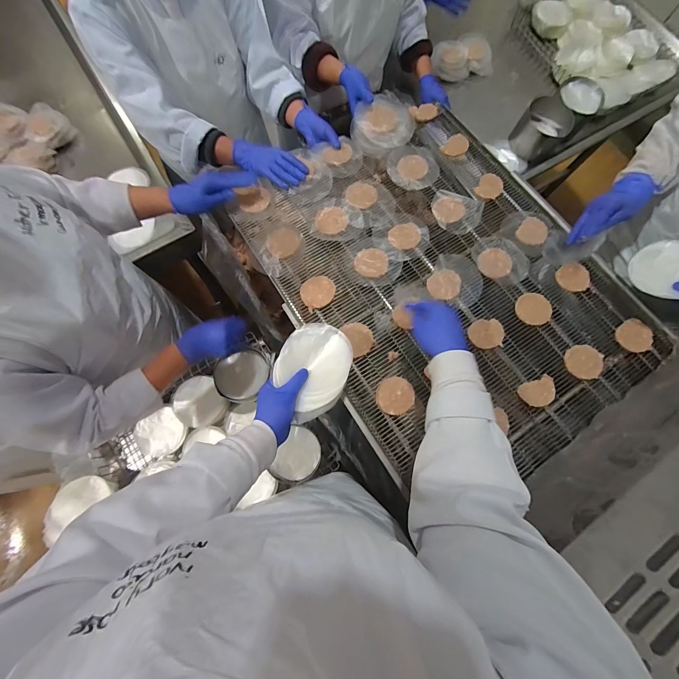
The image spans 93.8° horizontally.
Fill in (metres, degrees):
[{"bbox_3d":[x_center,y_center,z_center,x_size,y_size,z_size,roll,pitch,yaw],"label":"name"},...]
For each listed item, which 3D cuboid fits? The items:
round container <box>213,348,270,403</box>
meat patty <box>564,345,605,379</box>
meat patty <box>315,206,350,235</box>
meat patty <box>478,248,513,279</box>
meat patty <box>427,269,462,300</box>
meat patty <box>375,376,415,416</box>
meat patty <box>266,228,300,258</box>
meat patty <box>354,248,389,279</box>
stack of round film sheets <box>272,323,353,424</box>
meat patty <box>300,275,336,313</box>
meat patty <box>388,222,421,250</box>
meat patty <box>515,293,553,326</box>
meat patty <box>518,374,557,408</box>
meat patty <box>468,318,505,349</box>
[{"bbox_3d":[-0.264,0.095,0.858,0.123,0.047,0.140,29,77,5],"label":"round container"},{"bbox_3d":[0.478,0.043,0.620,0.072,0.011,0.066,11,76,1],"label":"meat patty"},{"bbox_3d":[-0.016,-0.264,0.703,0.071,0.004,0.063,-22,78,-7],"label":"meat patty"},{"bbox_3d":[0.332,-0.164,0.677,0.066,0.007,0.074,44,78,9],"label":"meat patty"},{"bbox_3d":[0.220,-0.115,0.663,0.074,0.005,0.064,-29,79,-9],"label":"meat patty"},{"bbox_3d":[0.104,0.105,0.596,0.068,0.010,0.068,0,76,-2],"label":"meat patty"},{"bbox_3d":[-0.123,-0.209,0.687,0.067,0.007,0.067,0,76,-2],"label":"meat patty"},{"bbox_3d":[0.069,-0.164,0.675,0.069,0.006,0.068,0,76,-2],"label":"meat patty"},{"bbox_3d":[-0.047,0.050,0.535,0.120,0.020,0.162,21,76,3],"label":"stack of round film sheets"},{"bbox_3d":[-0.045,-0.100,0.655,0.070,0.007,0.069,-30,79,-9],"label":"meat patty"},{"bbox_3d":[0.145,-0.226,0.694,0.071,0.007,0.065,0,76,-2],"label":"meat patty"},{"bbox_3d":[0.396,-0.062,0.648,0.065,0.011,0.065,0,76,-2],"label":"meat patty"},{"bbox_3d":[0.376,0.101,0.597,0.067,0.016,0.049,-20,77,-7],"label":"meat patty"},{"bbox_3d":[0.294,-0.012,0.633,0.068,0.008,0.061,-6,76,-4],"label":"meat patty"}]

